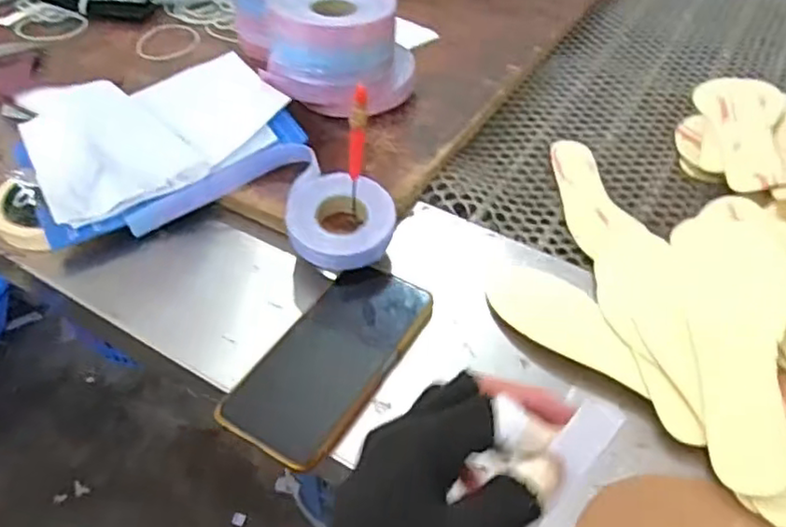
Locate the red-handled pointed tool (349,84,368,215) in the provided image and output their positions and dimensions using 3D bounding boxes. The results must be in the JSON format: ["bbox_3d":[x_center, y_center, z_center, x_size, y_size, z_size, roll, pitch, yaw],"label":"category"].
[{"bbox_3d":[-0.025,-0.077,0.486,0.013,0.117,0.010,0,46,-2],"label":"red-handled pointed tool"}]

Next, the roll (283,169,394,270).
[{"bbox_3d":[-0.041,-0.034,0.504,0.081,0.018,0.079,1,67,-3],"label":"roll"}]

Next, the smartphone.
[{"bbox_3d":[-0.042,0.063,0.448,0.079,0.012,0.158,26,51,22],"label":"smartphone"}]

